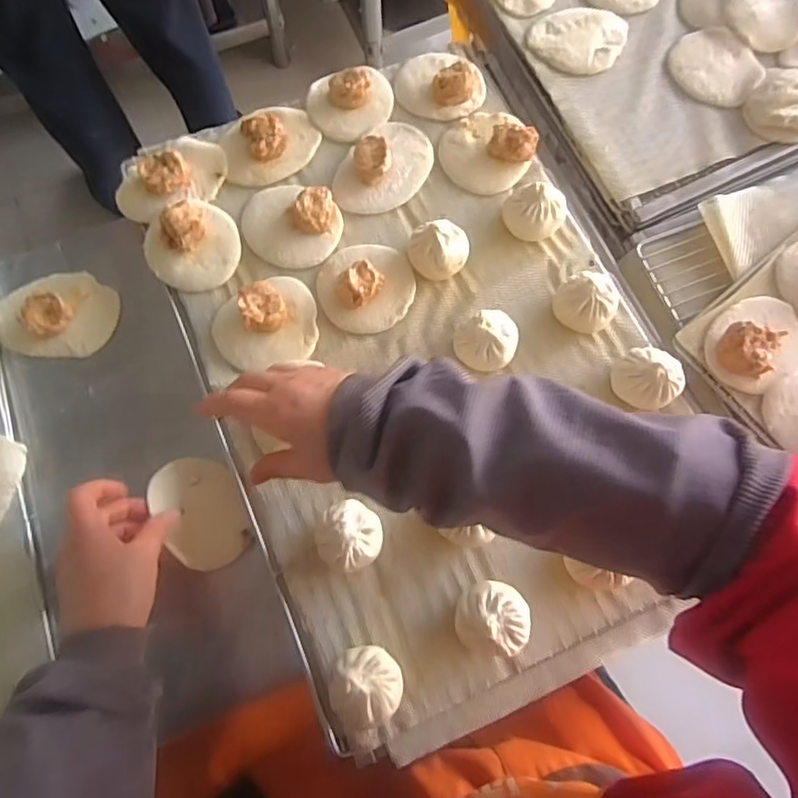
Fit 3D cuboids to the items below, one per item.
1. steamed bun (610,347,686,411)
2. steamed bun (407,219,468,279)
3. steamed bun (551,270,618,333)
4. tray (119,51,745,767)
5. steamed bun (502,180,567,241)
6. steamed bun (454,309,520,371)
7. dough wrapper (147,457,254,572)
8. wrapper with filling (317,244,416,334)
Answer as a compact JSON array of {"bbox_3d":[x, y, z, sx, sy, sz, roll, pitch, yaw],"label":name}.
[{"bbox_3d":[0.218,-0.019,0.499,0.058,0.041,0.049,33,77,8],"label":"steamed bun"},{"bbox_3d":[0.037,-0.139,0.535,0.056,0.039,0.055,-4,75,-1],"label":"steamed bun"},{"bbox_3d":[0.170,-0.088,0.519,0.054,0.042,0.051,39,78,9],"label":"steamed bun"},{"bbox_3d":[0.023,-0.056,0.521,0.405,0.047,0.612,-25,76,-7],"label":"tray"},{"bbox_3d":[0.132,-0.184,0.547,0.056,0.040,0.055,-38,78,-10],"label":"steamed bun"},{"bbox_3d":[0.078,-0.055,0.512,0.055,0.041,0.054,17,76,4],"label":"steamed bun"},{"bbox_3d":[-0.182,0.107,0.538,0.078,0.008,0.105,-23,95,-40],"label":"dough wrapper"},{"bbox_3d":[-0.031,-0.109,0.531,0.089,0.035,0.086,-4,75,-1],"label":"wrapper with filling"}]

